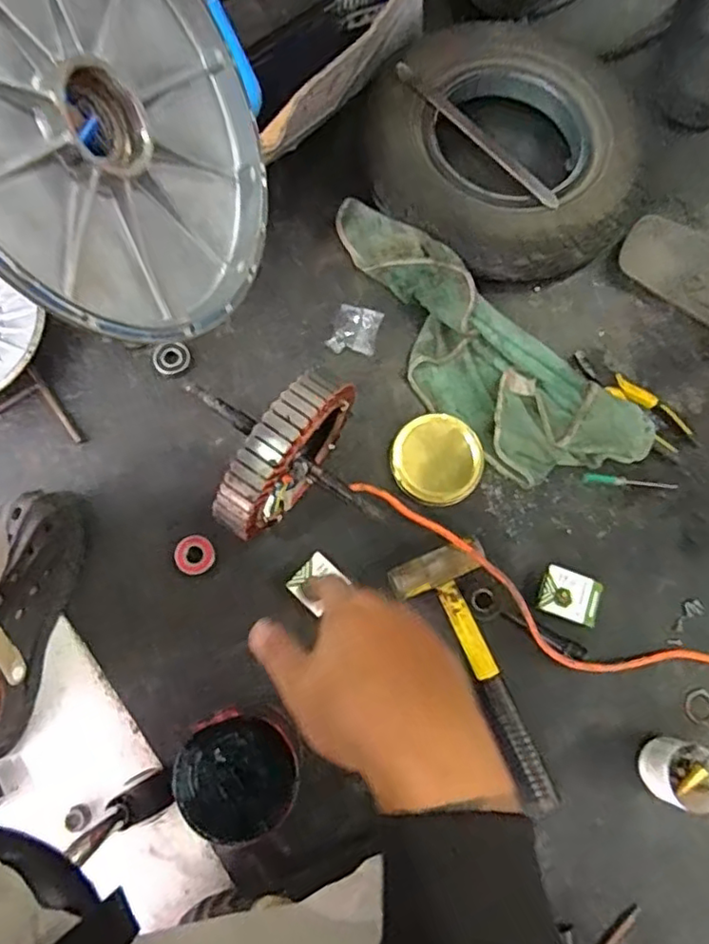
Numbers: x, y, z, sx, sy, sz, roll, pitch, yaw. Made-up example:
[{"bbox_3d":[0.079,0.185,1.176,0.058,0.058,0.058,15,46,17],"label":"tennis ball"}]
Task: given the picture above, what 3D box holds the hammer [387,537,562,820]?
[{"bbox_3d":[0.155,0.232,0.721,0.115,0.040,0.303,-25,76,-8],"label":"hammer"}]

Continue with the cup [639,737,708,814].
[{"bbox_3d":[0.363,0.338,0.694,0.074,0.067,0.066,29,76,7],"label":"cup"}]

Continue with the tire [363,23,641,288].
[{"bbox_3d":[0.221,-0.461,0.875,0.384,0.107,0.381,-6,75,-3],"label":"tire"}]

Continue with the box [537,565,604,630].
[{"bbox_3d":[0.264,0.154,0.765,0.074,0.023,0.057,19,75,4],"label":"box"}]

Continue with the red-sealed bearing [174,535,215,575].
[{"bbox_3d":[-0.193,0.100,0.748,0.045,0.009,0.046,-23,76,-7],"label":"red-sealed bearing"}]

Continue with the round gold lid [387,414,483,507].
[{"bbox_3d":[0.107,-0.017,0.804,0.113,0.020,0.119,0,74,-1],"label":"round gold lid"}]

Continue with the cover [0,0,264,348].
[{"bbox_3d":[-0.128,-0.179,0.322,0.031,0.203,0.221,-1,81,31],"label":"cover"}]

